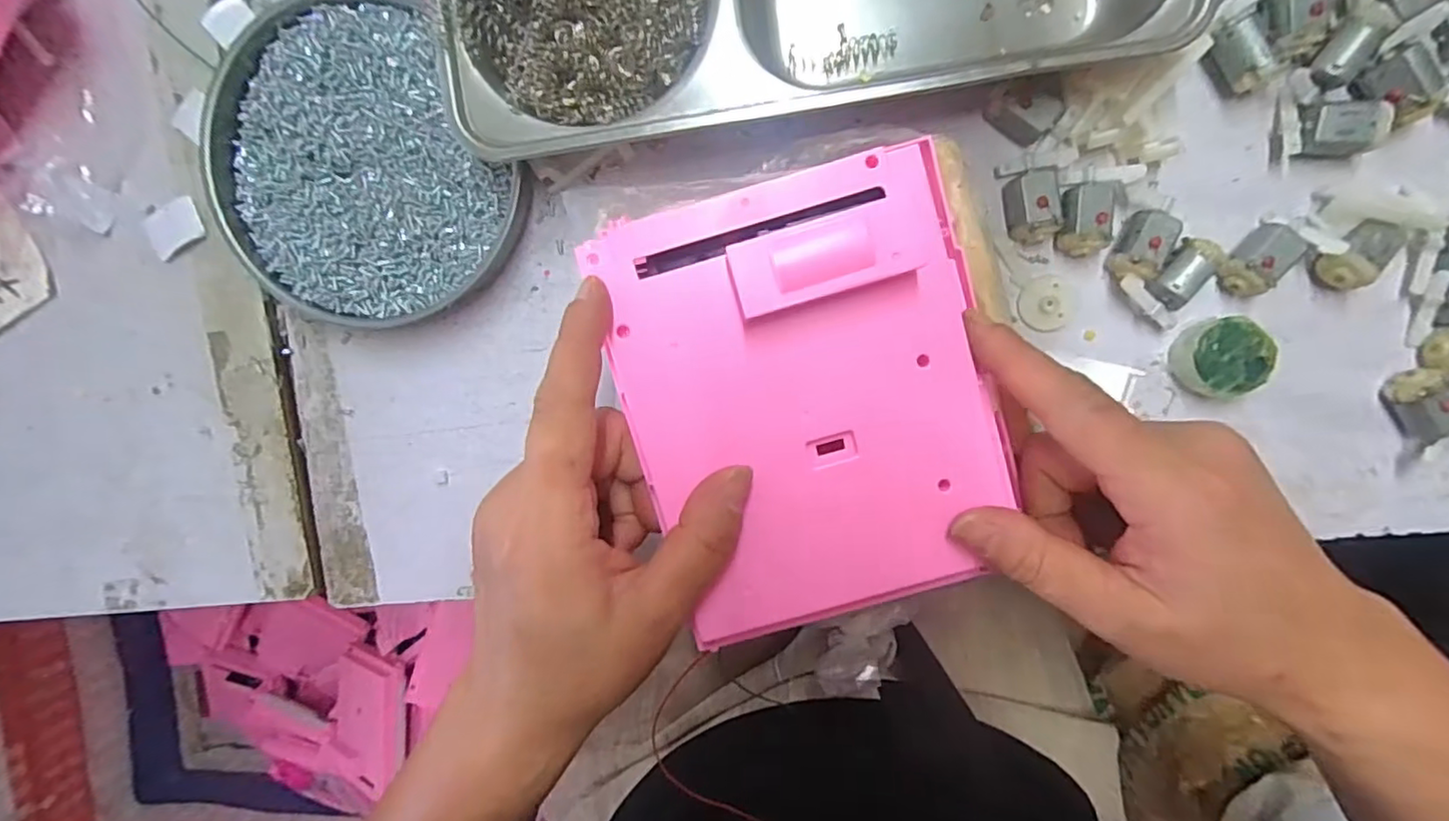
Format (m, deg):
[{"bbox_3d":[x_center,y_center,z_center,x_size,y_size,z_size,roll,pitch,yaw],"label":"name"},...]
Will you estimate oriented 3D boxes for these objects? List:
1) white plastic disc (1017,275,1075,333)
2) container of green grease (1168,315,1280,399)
[{"bbox_3d":[0.141,-0.047,0.272,0.022,0.006,0.023,0,96,4],"label":"white plastic disc"},{"bbox_3d":[0.211,-0.023,0.265,0.031,0.017,0.031,0,96,4],"label":"container of green grease"}]

